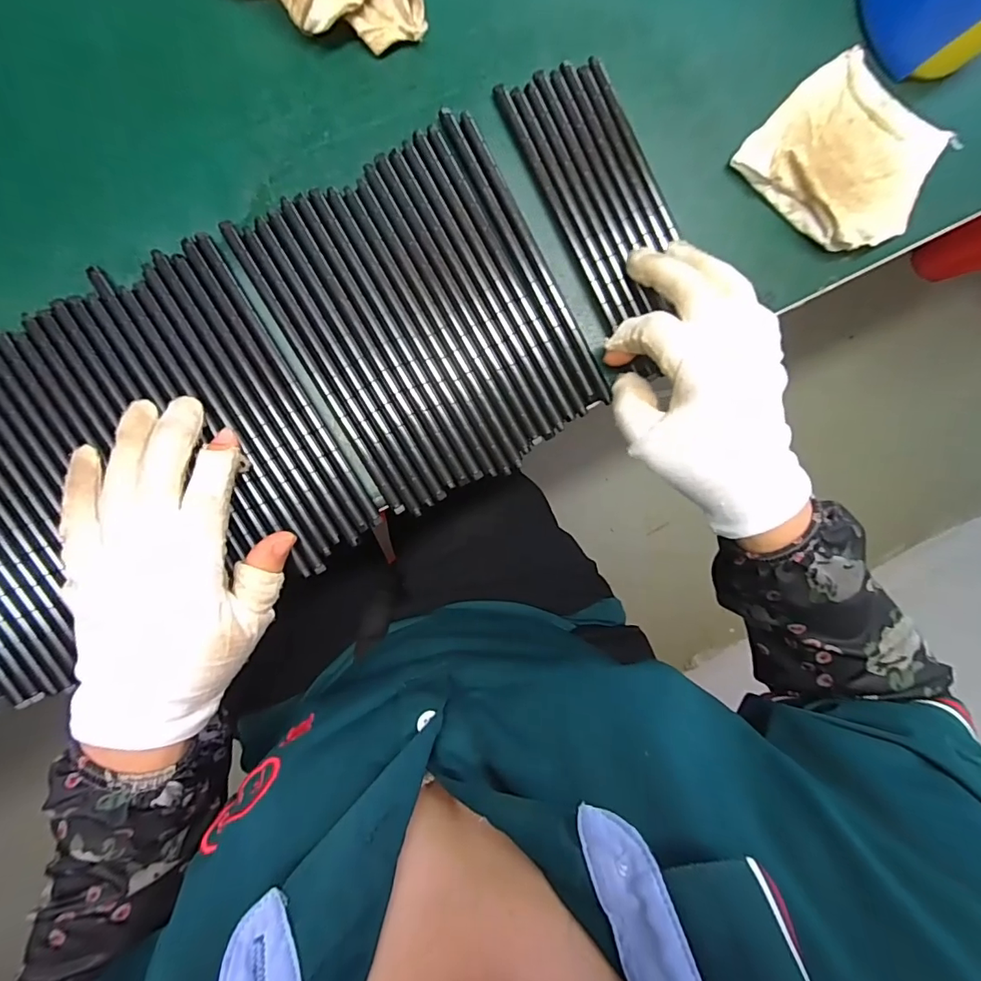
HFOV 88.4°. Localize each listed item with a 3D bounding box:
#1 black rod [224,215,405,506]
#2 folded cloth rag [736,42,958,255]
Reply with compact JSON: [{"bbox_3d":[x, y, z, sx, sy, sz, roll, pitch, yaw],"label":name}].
[{"bbox_3d":[-0.093,-0.063,0.271,0.008,0.004,0.171,-31,96,-5],"label":"black rod"},{"bbox_3d":[0.208,-0.196,0.291,0.099,0.024,0.093,35,88,-7],"label":"folded cloth rag"}]

